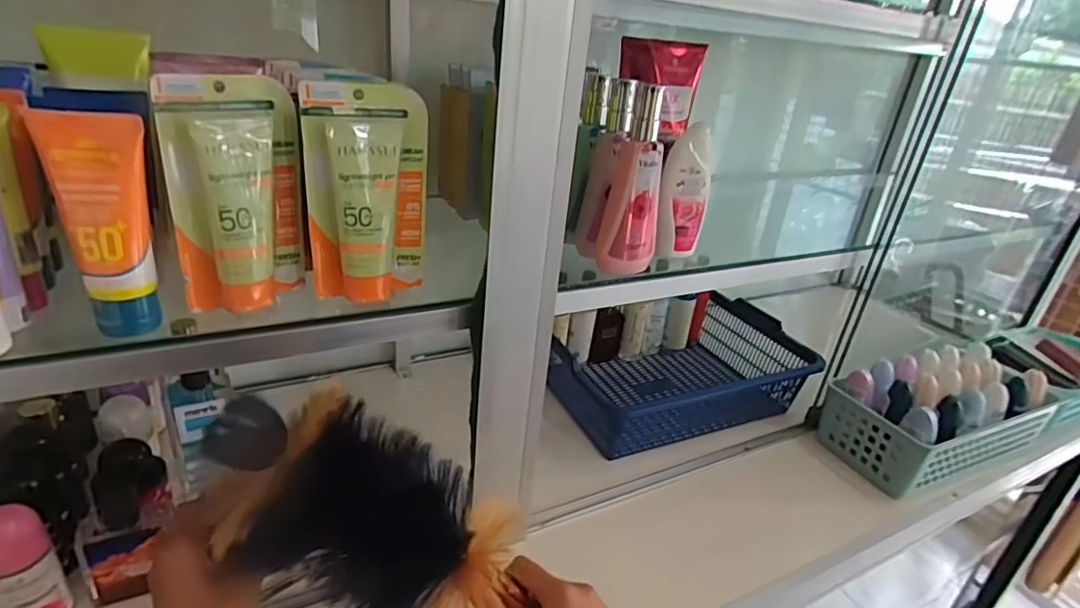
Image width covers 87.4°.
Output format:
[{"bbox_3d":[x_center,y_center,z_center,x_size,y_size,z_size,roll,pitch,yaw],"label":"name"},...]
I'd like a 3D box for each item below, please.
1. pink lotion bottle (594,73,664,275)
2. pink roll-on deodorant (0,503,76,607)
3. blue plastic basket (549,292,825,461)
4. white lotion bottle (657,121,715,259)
[{"bbox_3d":[0.086,-0.105,0.491,0.050,0.157,0.048,14,27,13],"label":"pink lotion bottle"},{"bbox_3d":[-0.369,0.192,0.404,0.037,0.099,0.031,-18,36,-41],"label":"pink roll-on deodorant"},{"bbox_3d":[0.177,0.085,0.768,0.332,0.097,0.185,-6,29,-25],"label":"blue plastic basket"},{"bbox_3d":[0.135,-0.104,0.534,0.051,0.119,0.025,-8,30,-28],"label":"white lotion bottle"}]

